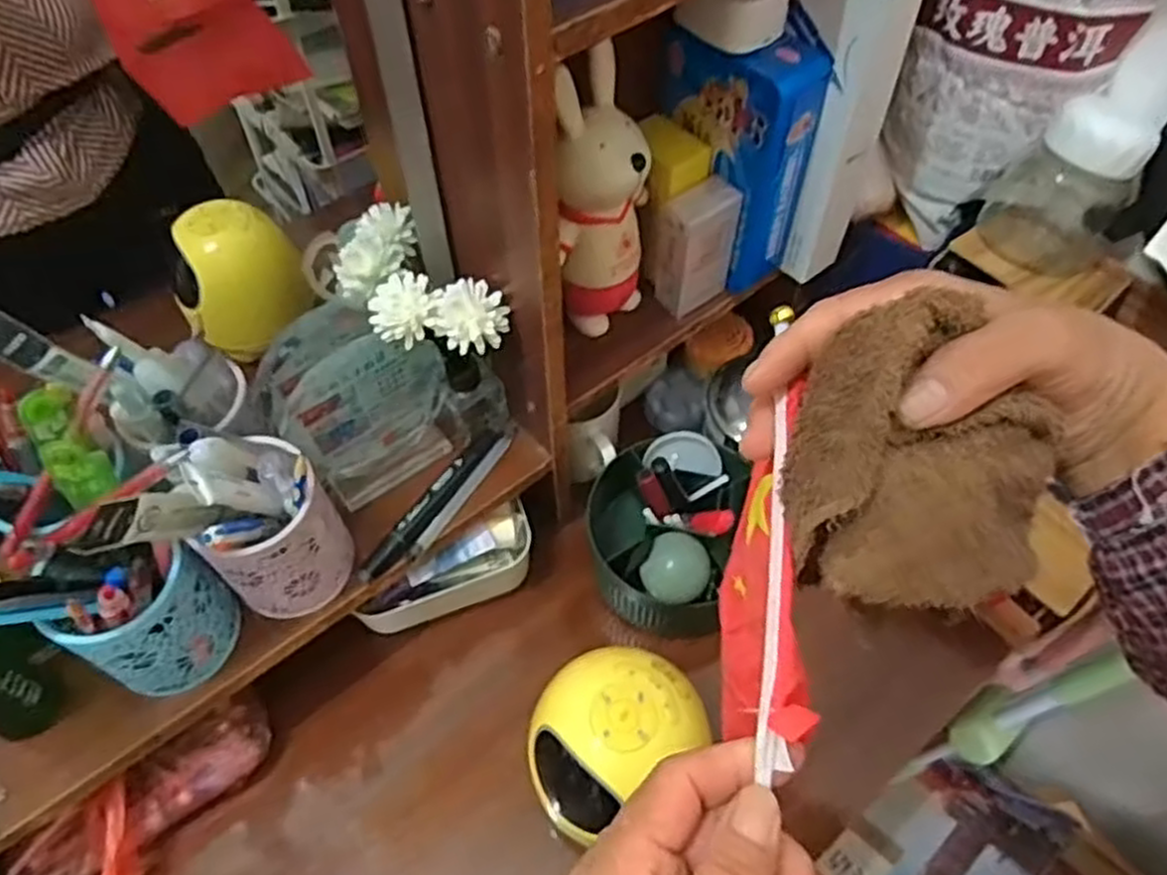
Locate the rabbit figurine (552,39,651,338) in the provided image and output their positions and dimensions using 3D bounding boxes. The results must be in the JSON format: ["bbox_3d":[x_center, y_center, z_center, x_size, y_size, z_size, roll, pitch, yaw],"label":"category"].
[{"bbox_3d":[0.013,-0.160,0.543,0.060,0.193,0.063,1,56,0],"label":"rabbit figurine"}]

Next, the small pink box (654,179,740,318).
[{"bbox_3d":[0.085,-0.144,0.595,0.053,0.091,0.036,-26,60,-17],"label":"small pink box"}]

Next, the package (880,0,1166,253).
[{"bbox_3d":[0.284,-0.254,0.543,0.149,0.234,0.040,25,60,16],"label":"package"}]

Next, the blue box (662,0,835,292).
[{"bbox_3d":[0.110,-0.211,0.575,0.053,0.181,0.101,-37,64,-22],"label":"blue box"}]

